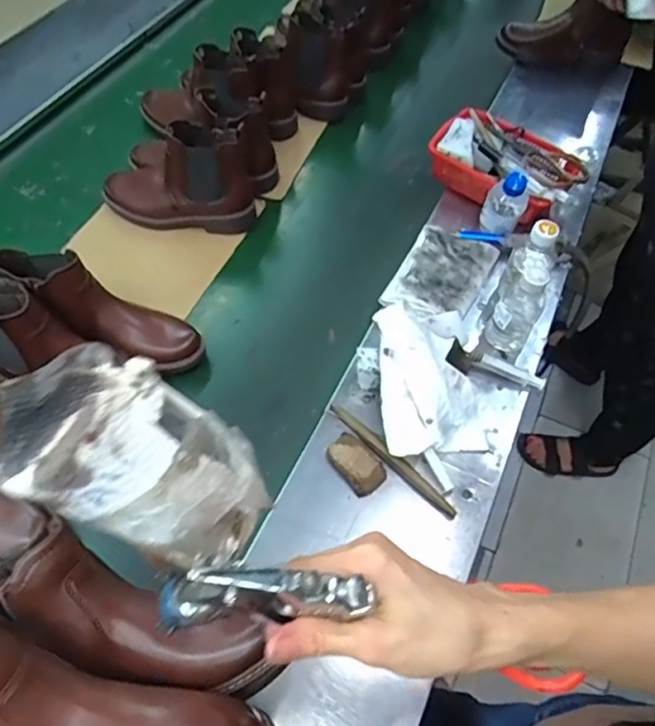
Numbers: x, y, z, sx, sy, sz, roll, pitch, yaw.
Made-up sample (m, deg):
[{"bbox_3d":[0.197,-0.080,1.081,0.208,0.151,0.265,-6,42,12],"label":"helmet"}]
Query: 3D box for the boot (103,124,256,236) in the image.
[{"bbox_3d":[-0.242,-0.280,0.904,0.243,0.154,0.096,2,56,0],"label":"boot"}]

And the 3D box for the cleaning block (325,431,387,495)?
[{"bbox_3d":[0.033,0.119,0.686,0.045,0.018,0.075,-32,63,-21],"label":"cleaning block"}]

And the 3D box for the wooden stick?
[{"bbox_3d":[0.075,0.112,0.691,0.019,0.018,0.194,-38,65,-23],"label":"wooden stick"}]

